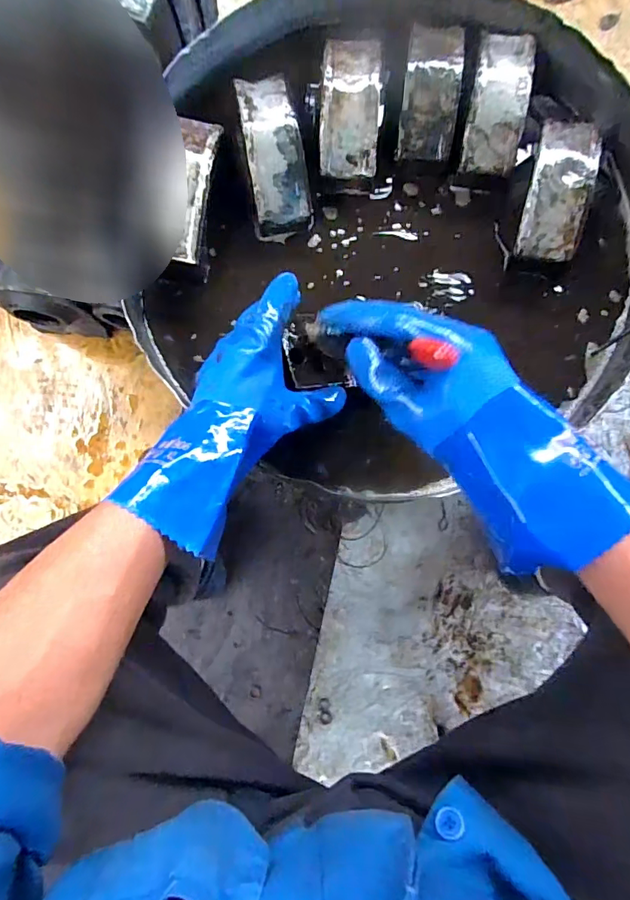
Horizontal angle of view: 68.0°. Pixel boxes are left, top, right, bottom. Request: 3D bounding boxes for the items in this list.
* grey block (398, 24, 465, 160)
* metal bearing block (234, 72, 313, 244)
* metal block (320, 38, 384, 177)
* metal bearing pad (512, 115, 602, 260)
[{"bbox_3d":[0.128,-0.400,0.514,0.058,0.034,0.147,6,84,3],"label":"grey block"},{"bbox_3d":[-0.045,-0.329,0.518,0.063,0.041,0.168,-9,95,0],"label":"metal bearing block"},{"bbox_3d":[0.041,-0.380,0.516,0.065,0.033,0.146,1,84,2],"label":"metal block"},{"bbox_3d":[0.252,-0.272,0.480,0.056,0.035,0.146,12,82,3],"label":"metal bearing pad"}]

